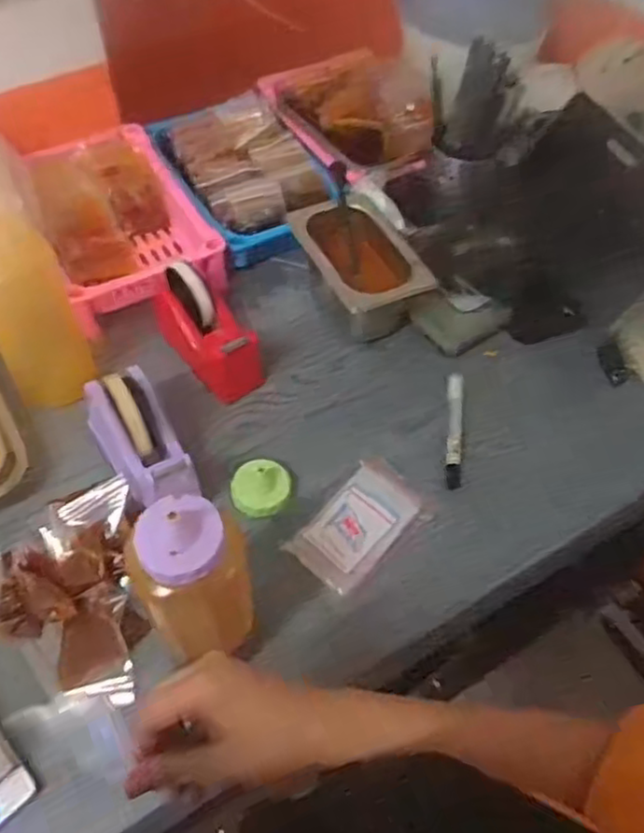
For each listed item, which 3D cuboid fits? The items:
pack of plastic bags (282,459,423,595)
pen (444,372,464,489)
[{"bbox_3d":[0.038,0.104,0.684,0.073,0.026,0.142,36,61,22],"label":"pack of plastic bags"},{"bbox_3d":[0.147,0.012,0.755,0.019,0.022,0.145,6,54,2],"label":"pen"}]

